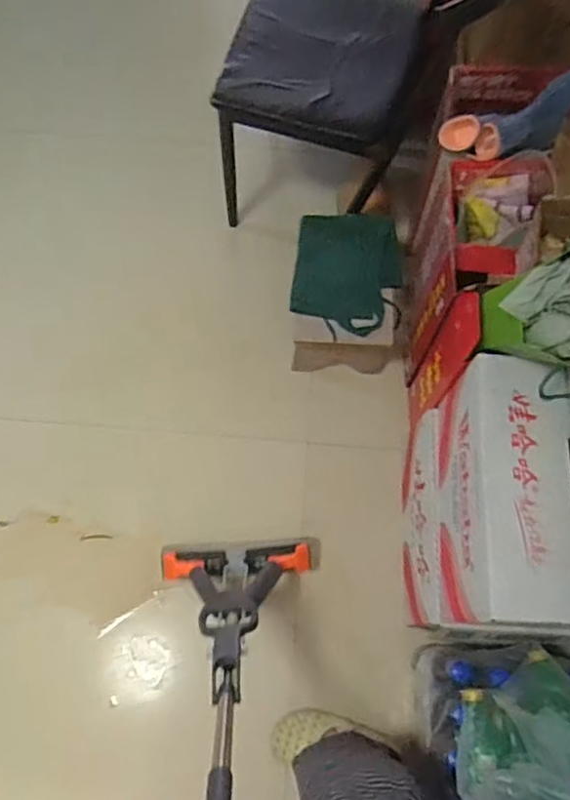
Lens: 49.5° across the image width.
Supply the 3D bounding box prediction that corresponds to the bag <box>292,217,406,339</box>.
[{"bbox_3d":[0.131,-0.265,1.262,0.218,0.059,0.258,6,69,1],"label":"bag"}]

